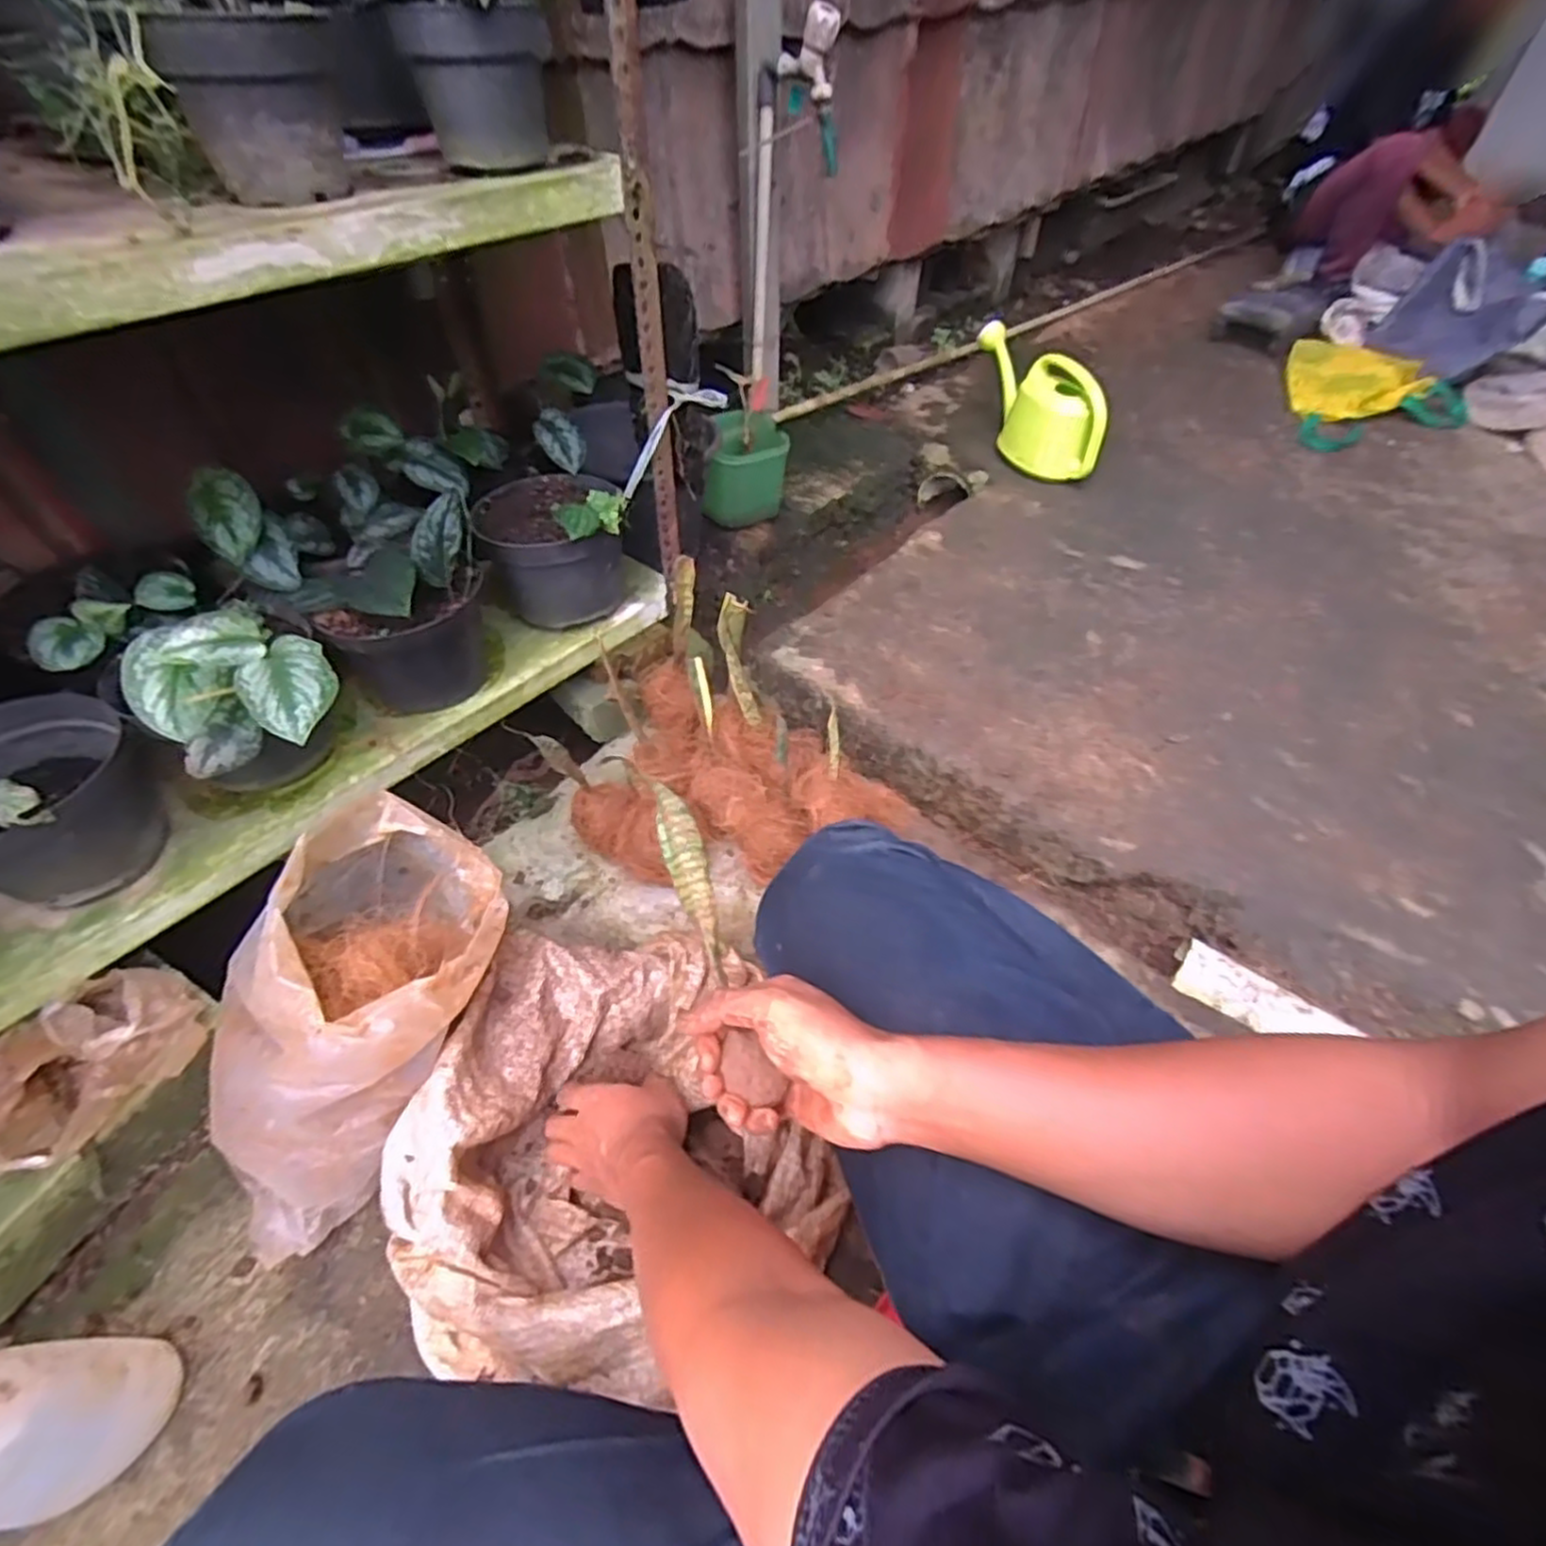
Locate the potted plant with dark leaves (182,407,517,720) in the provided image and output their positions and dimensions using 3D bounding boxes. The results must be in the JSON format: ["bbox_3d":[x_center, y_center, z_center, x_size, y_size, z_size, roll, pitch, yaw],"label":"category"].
[{"bbox_3d":[-0.419,-0.229,0.808,0.210,0.223,0.240,23,54,17],"label":"potted plant with dark leaves"}]

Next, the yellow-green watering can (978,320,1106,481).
[{"bbox_3d":[0.570,-0.814,1.594,0.161,0.202,0.418,-1,51,-6],"label":"yellow-green watering can"}]

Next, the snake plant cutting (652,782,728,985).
[{"bbox_3d":[-0.051,0.068,0.460,0.021,0.019,0.125,-16,83,-17],"label":"snake plant cutting"}]

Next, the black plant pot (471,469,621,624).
[{"bbox_3d":[-0.268,-0.267,0.906,0.164,0.137,0.183,-7,51,-7],"label":"black plant pot"}]

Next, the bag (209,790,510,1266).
[{"bbox_3d":[-0.336,0.200,0.598,0.190,0.225,0.304,5,51,3],"label":"bag"}]

